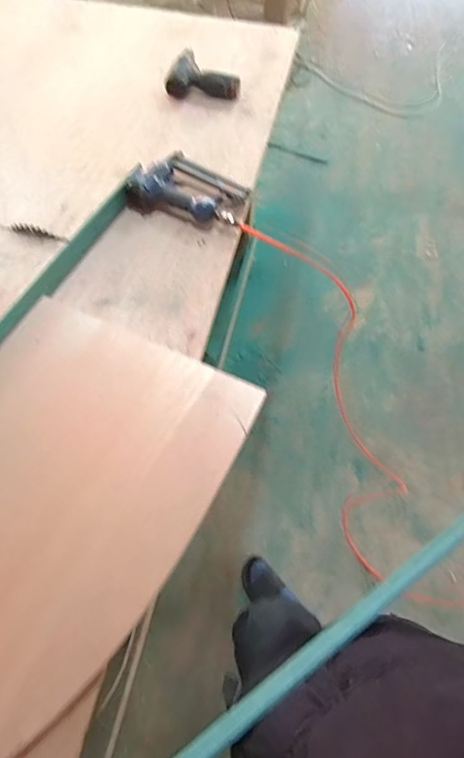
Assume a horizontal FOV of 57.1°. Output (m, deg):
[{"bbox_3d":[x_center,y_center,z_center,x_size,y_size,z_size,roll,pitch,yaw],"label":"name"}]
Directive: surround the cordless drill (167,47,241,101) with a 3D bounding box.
[{"bbox_3d":[-0.077,-0.790,1.116,0.189,0.049,0.130,-4,66,-3],"label":"cordless drill"}]

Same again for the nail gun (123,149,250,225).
[{"bbox_3d":[-0.089,-0.413,0.943,0.245,0.052,0.167,25,68,10],"label":"nail gun"}]

